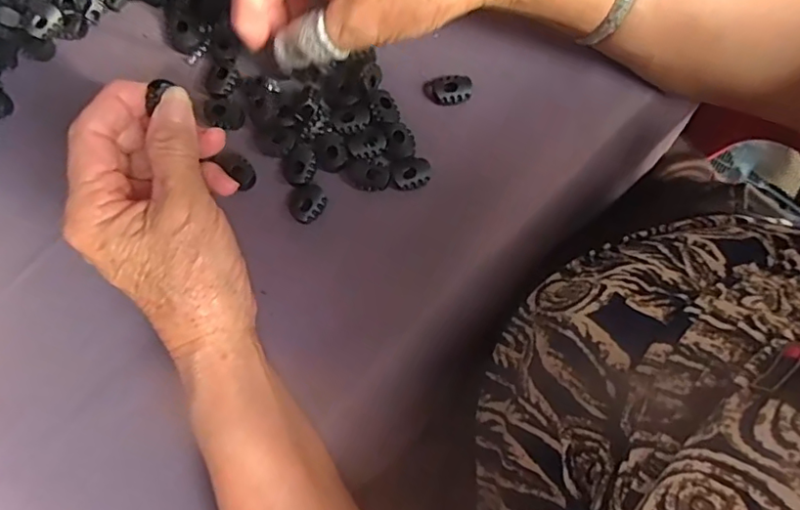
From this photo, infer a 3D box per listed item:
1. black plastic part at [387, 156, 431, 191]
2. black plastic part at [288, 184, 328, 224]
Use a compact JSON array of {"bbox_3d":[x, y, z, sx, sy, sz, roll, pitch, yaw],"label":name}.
[{"bbox_3d":[0.005,-0.046,0.318,0.023,0.004,0.018,-10,79,-1],"label":"black plastic part"},{"bbox_3d":[-0.052,-0.029,0.317,0.021,0.009,0.020,0,79,1],"label":"black plastic part"}]

